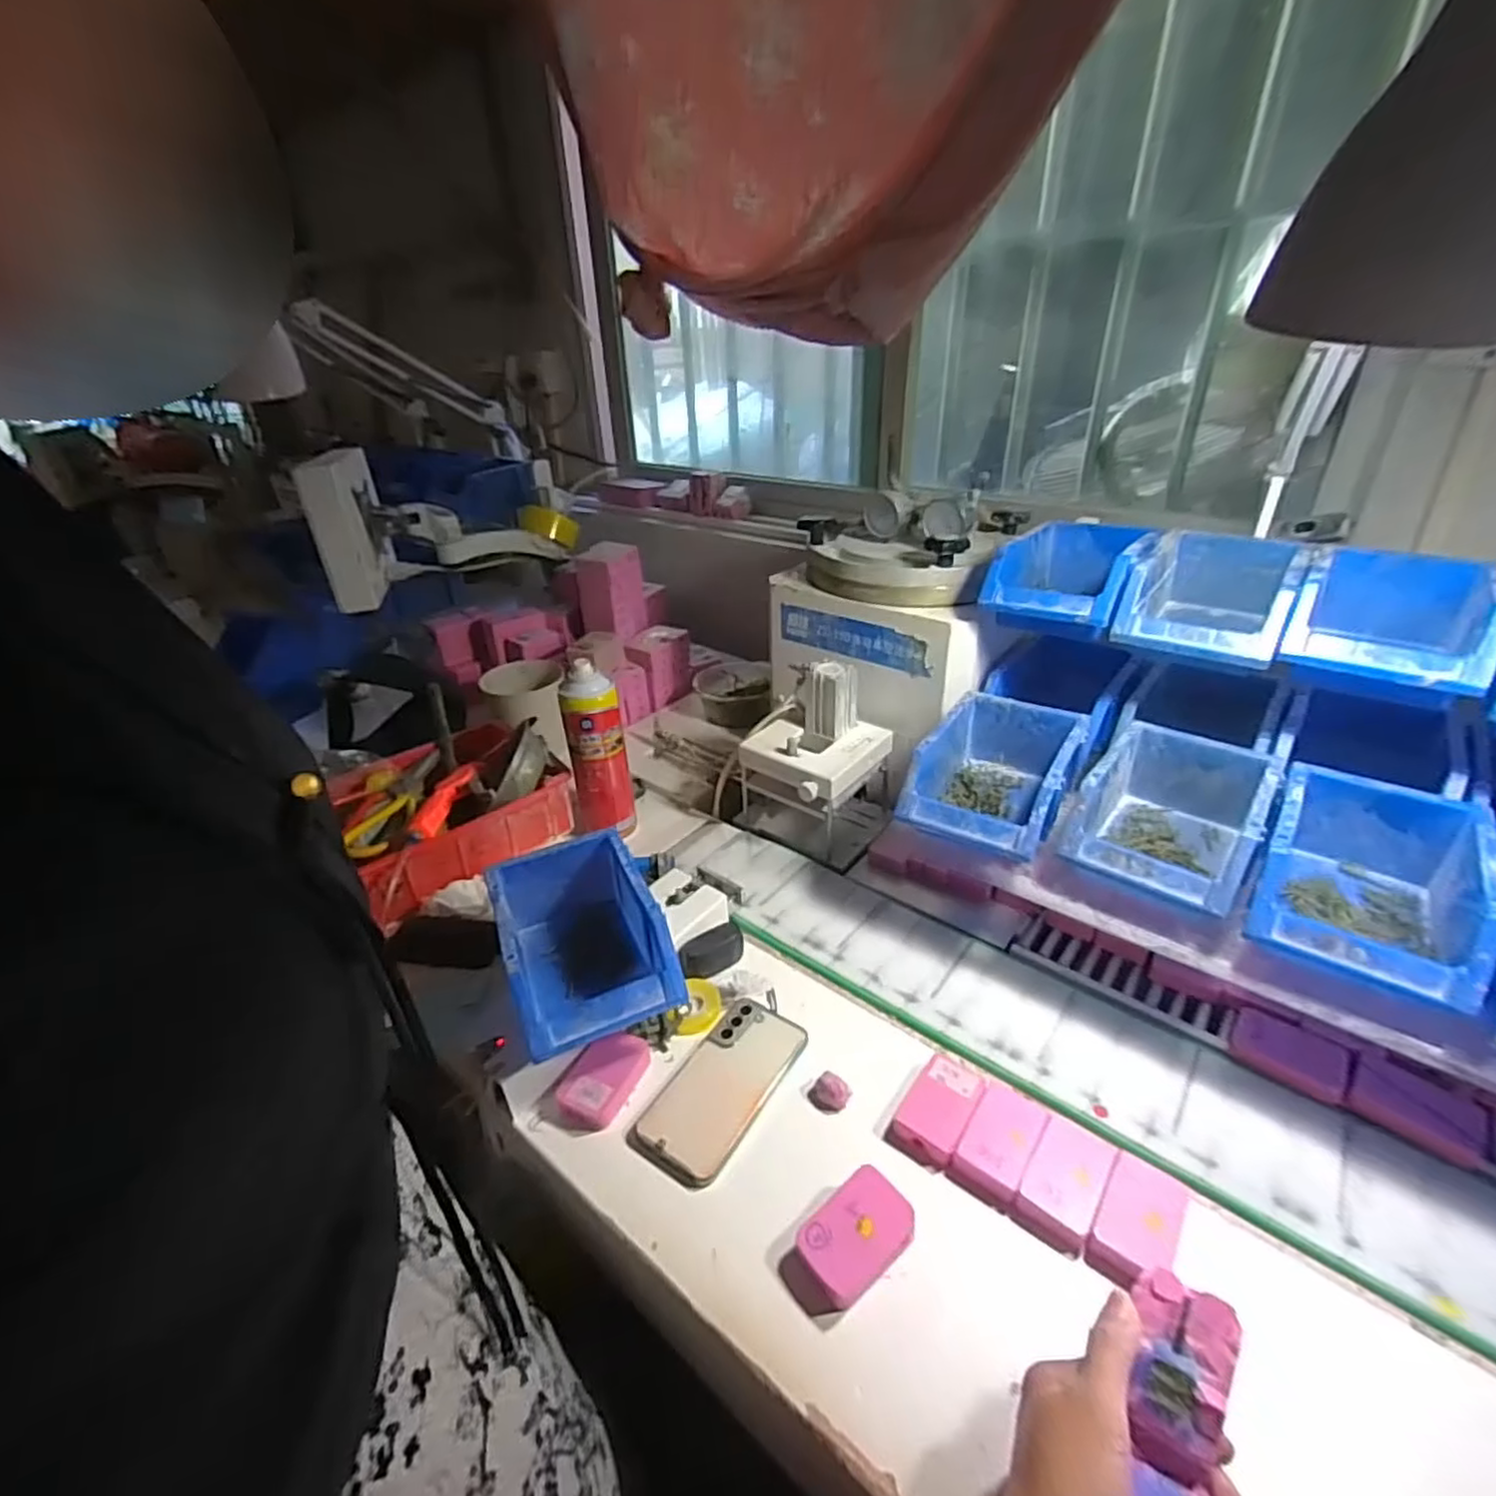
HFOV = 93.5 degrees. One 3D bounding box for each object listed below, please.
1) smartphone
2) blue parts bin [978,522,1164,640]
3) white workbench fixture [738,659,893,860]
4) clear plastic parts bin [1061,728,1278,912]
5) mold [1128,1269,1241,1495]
[{"bbox_3d":[-0.018,0.262,0.549,0.074,0.009,0.147,18,37,30],"label":"smartphone"},{"bbox_3d":[0.330,-0.174,0.721,0.127,0.075,0.184,19,37,31],"label":"blue parts bin"},{"bbox_3d":[0.078,0.002,0.794,0.136,0.169,0.126,-28,40,-36],"label":"white workbench fixture"},{"bbox_3d":[0.345,0.060,0.578,0.117,0.080,0.174,21,38,34],"label":"clear plastic parts bin"},{"bbox_3d":[0.193,0.316,0.313,0.037,0.023,0.132,13,47,23],"label":"mold"}]

